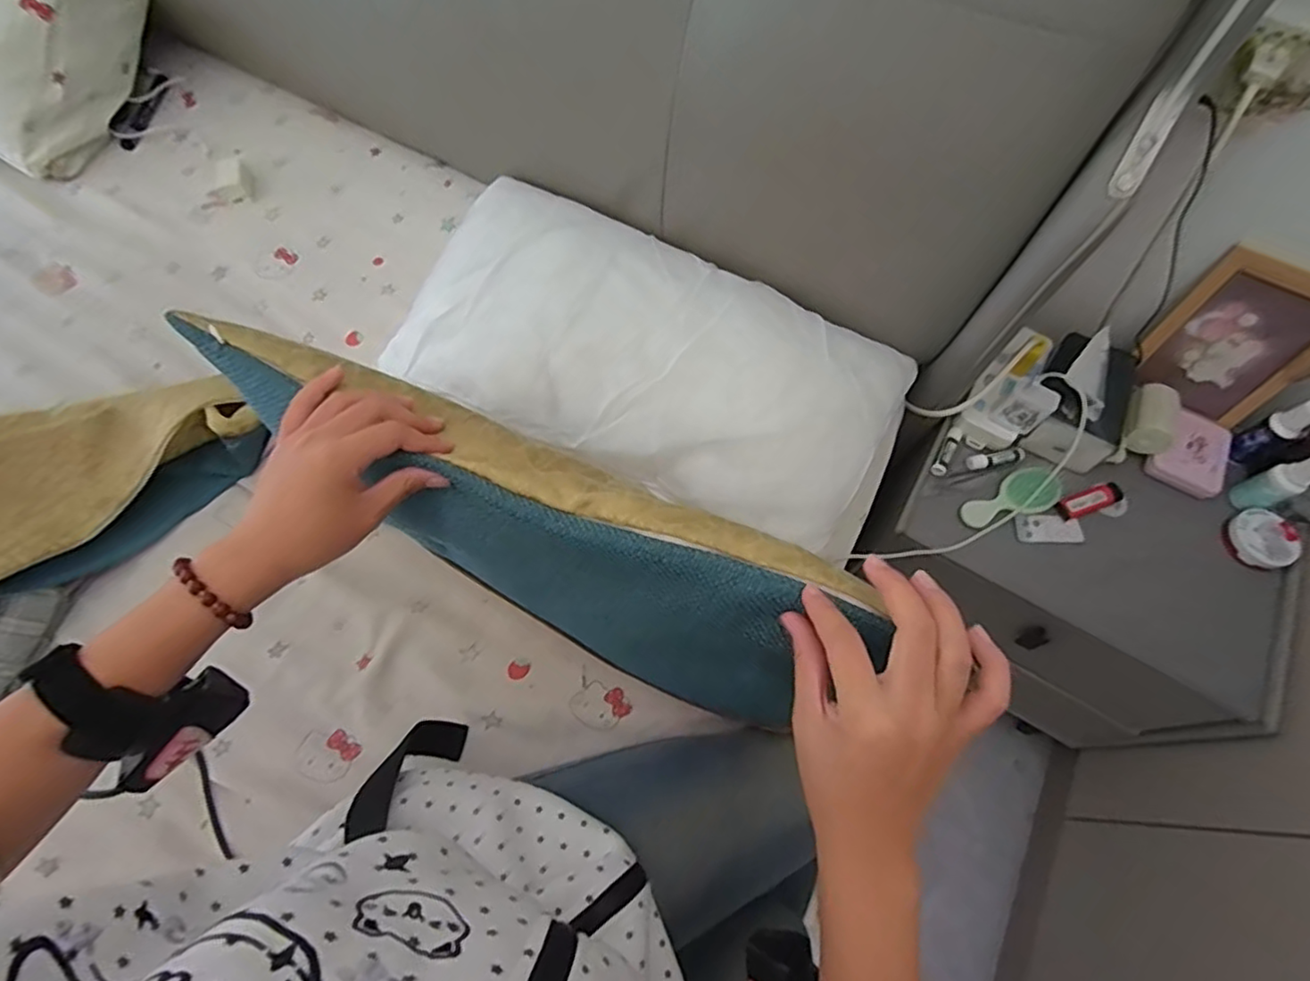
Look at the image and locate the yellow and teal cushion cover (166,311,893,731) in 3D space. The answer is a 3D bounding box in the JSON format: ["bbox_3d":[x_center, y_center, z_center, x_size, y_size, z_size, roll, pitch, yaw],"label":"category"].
[{"bbox_3d":[-0.091,0.017,0.453,0.453,0.182,0.103,27,69,8],"label":"yellow and teal cushion cover"}]

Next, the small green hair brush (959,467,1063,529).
[{"bbox_3d":[0.420,0.011,0.741,0.121,0.027,0.051,-25,69,-13],"label":"small green hair brush"}]

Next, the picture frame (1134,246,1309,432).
[{"bbox_3d":[0.669,-0.171,0.728,0.153,0.178,0.024,30,50,8],"label":"picture frame"}]

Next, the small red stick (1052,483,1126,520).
[{"bbox_3d":[0.519,0.012,0.754,0.089,0.014,0.025,-18,68,-11],"label":"small red stick"}]

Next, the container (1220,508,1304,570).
[{"bbox_3d":[0.705,0.056,0.734,0.074,0.021,0.068,1,66,-2],"label":"container"}]

